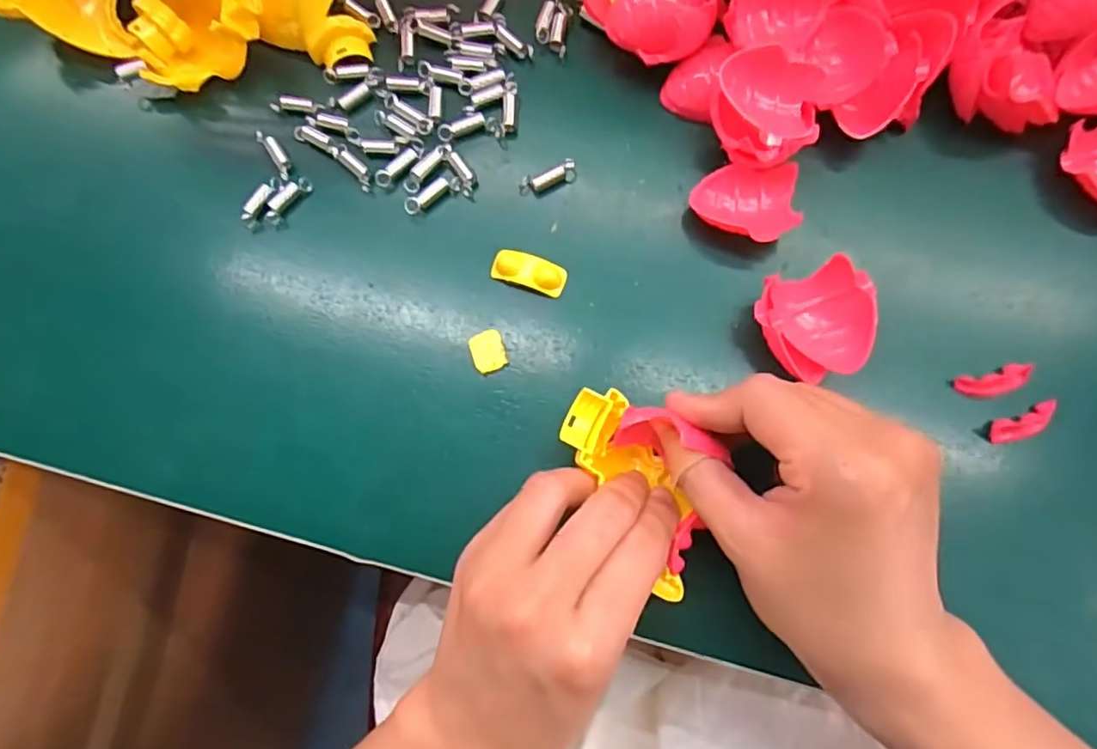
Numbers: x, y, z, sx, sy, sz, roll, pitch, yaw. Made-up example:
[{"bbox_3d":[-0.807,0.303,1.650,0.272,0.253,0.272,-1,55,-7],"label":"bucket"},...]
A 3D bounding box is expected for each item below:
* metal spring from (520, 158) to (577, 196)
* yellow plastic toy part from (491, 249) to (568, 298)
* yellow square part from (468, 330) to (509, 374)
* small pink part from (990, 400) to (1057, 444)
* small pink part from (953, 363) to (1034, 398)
[{"bbox_3d":[0.000,-0.090,0.281,0.028,0.008,0.008,-18,77,-2],"label":"metal spring"},{"bbox_3d":[-0.009,-0.046,0.272,0.033,0.007,0.014,18,79,6],"label":"yellow plastic toy part"},{"bbox_3d":[-0.026,-0.010,0.268,0.014,0.004,0.018,-19,78,-2],"label":"yellow square part"},{"bbox_3d":[0.195,0.020,0.249,0.028,0.005,0.010,-20,78,-2],"label":"small pink part"},{"bbox_3d":[0.187,0.003,0.256,0.028,0.007,0.011,-13,77,-1],"label":"small pink part"}]

